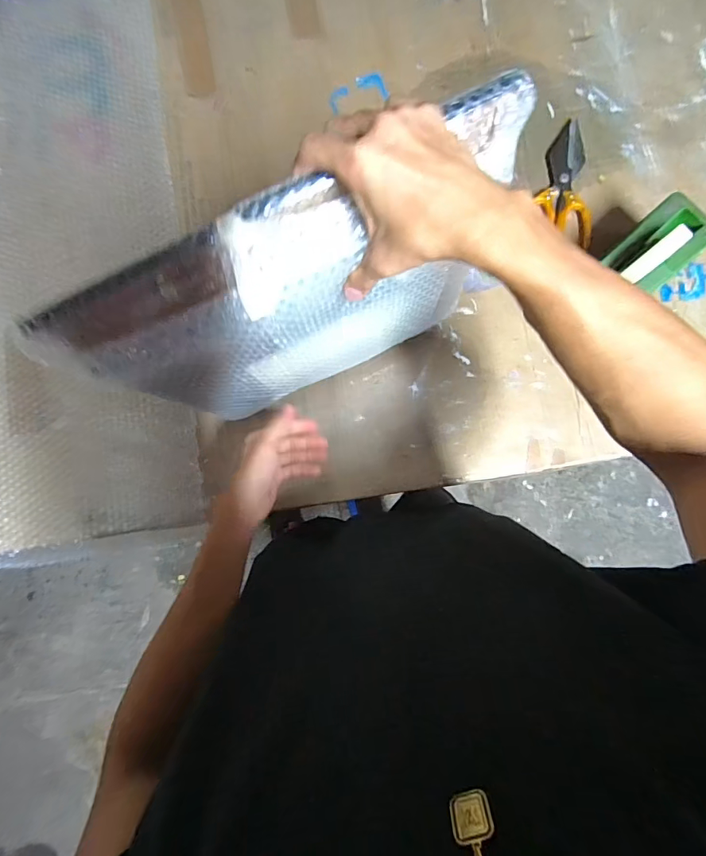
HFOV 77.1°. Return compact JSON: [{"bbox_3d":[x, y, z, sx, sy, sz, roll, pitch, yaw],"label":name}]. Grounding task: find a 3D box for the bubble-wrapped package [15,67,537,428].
[{"bbox_3d":[-0.043,-0.100,0.416,0.346,0.278,0.059,-24,81,-1],"label":"bubble-wrapped package"}]

